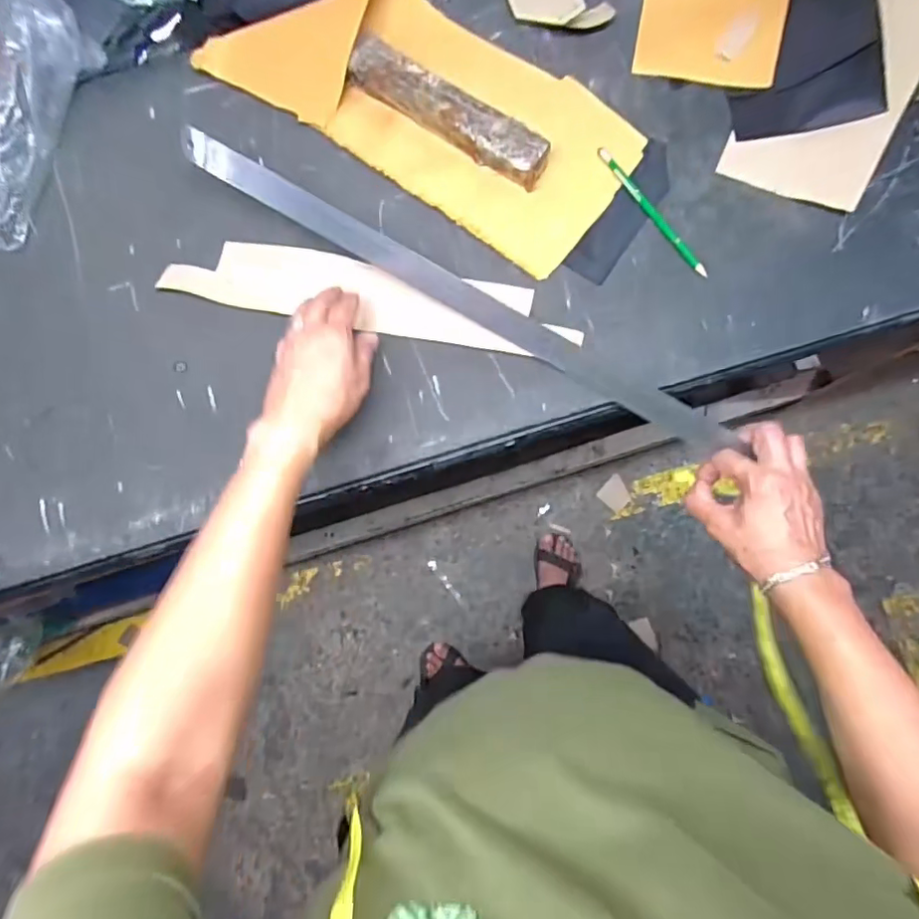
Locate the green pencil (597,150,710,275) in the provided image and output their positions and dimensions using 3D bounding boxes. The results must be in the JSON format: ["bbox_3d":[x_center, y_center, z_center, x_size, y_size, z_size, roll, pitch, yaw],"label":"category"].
[{"bbox_3d":[0.186,-0.241,0.549,0.010,0.008,0.164,-34,80,-2],"label":"green pencil"}]

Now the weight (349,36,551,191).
[{"bbox_3d":[-0.013,-0.345,0.567,0.226,0.025,0.045,35,85,8],"label":"weight"}]

